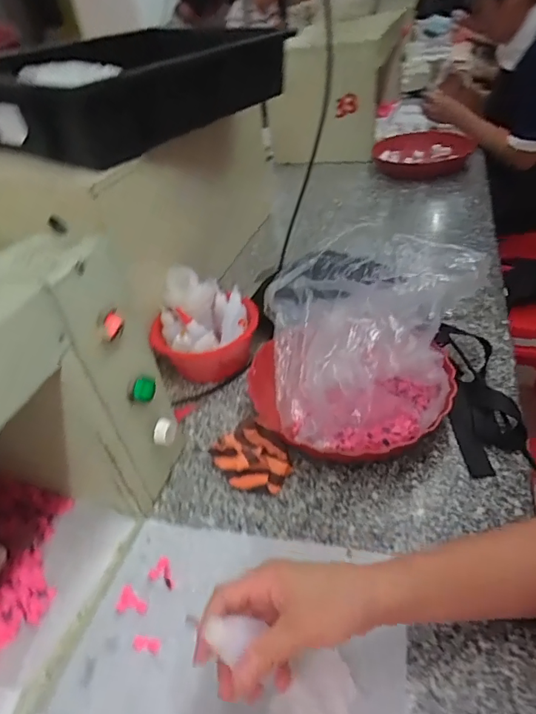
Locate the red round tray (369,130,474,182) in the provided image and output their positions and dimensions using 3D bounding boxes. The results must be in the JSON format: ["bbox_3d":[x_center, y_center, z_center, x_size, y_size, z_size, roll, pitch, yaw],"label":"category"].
[{"bbox_3d":[0.389,-0.520,1.205,0.224,0.047,0.239,-7,39,1],"label":"red round tray"}]

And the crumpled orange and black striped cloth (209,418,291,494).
[{"bbox_3d":[-0.015,0.117,0.549,0.077,0.027,0.095,-33,45,-28],"label":"crumpled orange and black striped cloth"}]

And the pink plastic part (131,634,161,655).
[{"bbox_3d":[-0.107,0.252,0.413,0.026,0.004,0.014,1,39,12],"label":"pink plastic part"}]

